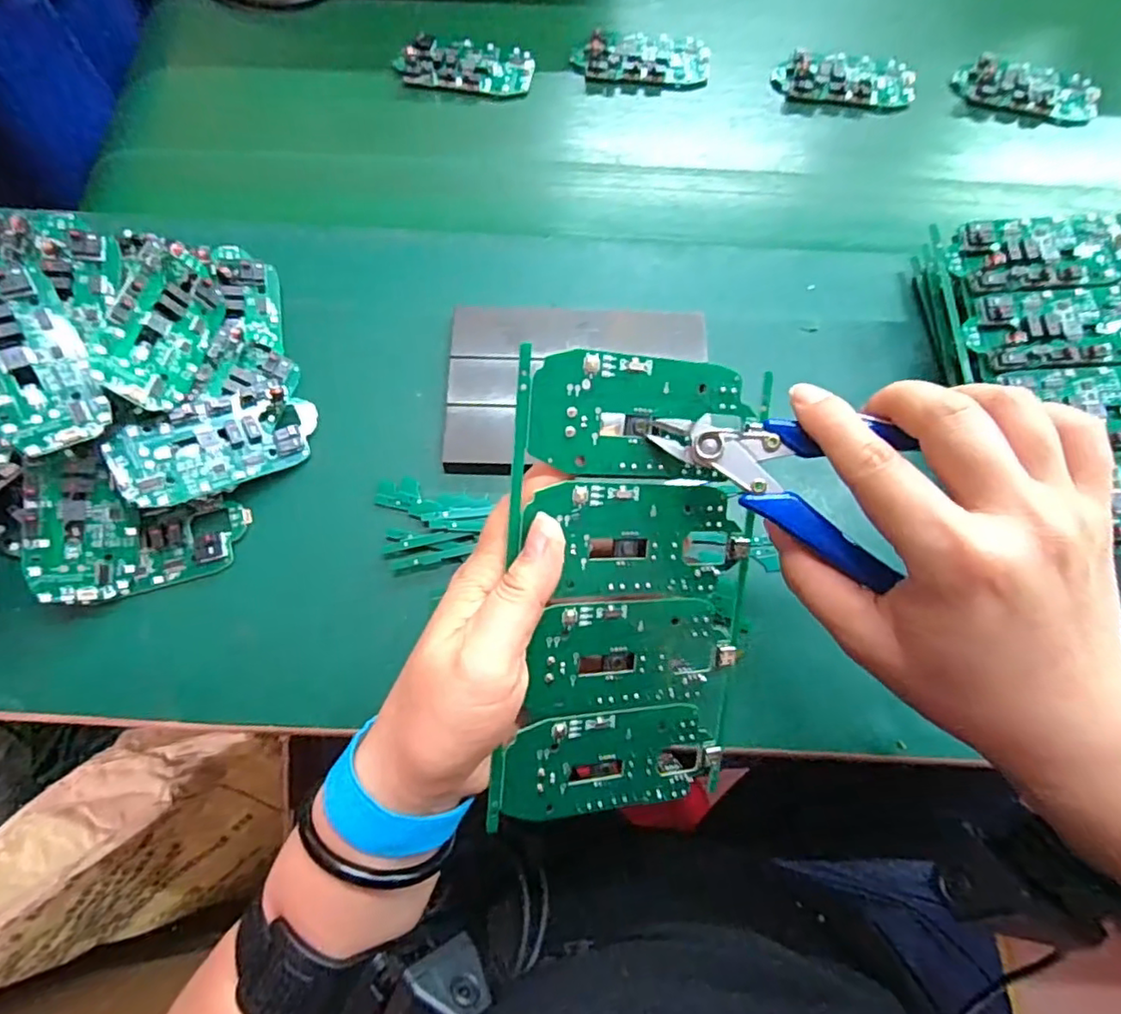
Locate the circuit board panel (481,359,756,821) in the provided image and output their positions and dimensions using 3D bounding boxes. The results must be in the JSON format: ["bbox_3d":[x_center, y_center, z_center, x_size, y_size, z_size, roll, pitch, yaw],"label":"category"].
[{"bbox_3d":[0.029,0.036,0.248,0.105,0.004,0.185,1,100,-21],"label":"circuit board panel"}]

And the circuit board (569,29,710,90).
[{"bbox_3d":[0.059,-0.325,0.444,0.097,0.016,0.044,-7,72,-2],"label":"circuit board"}]

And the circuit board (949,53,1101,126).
[{"bbox_3d":[0.336,-0.299,0.445,0.097,0.020,0.044,10,72,4],"label":"circuit board"}]

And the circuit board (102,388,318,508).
[{"bbox_3d":[-0.177,-0.032,0.321,0.096,0.009,0.044,-24,93,-29],"label":"circuit board"}]

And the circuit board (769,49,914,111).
[{"bbox_3d":[0.204,-0.308,0.446,0.098,0.017,0.042,3,72,2],"label":"circuit board"}]

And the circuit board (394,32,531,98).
[{"bbox_3d":[-0.068,-0.318,0.440,0.096,0.021,0.043,6,72,3],"label":"circuit board"}]

